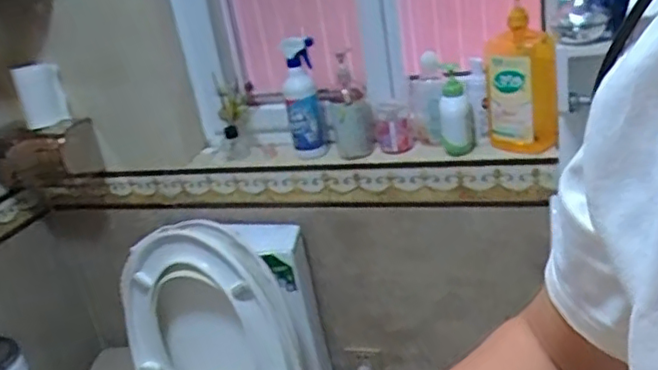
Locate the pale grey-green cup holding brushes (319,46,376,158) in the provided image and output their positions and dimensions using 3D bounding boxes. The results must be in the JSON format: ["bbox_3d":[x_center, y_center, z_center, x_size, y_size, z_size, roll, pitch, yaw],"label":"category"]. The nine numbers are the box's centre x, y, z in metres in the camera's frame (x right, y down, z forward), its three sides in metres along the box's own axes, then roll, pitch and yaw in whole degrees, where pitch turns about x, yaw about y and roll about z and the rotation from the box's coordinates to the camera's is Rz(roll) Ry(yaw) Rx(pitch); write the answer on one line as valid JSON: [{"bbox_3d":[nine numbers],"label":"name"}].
[{"bbox_3d":[0.039,-0.159,1.259,0.084,0.195,0.096,-12,22,-11],"label":"pale grey-green cup holding brushes"}]

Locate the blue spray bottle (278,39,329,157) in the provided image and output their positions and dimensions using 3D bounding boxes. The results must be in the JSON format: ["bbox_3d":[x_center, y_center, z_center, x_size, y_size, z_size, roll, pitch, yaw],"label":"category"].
[{"bbox_3d":[-0.049,-0.171,1.241,0.073,0.237,0.073,-8,22,-2],"label":"blue spray bottle"}]

